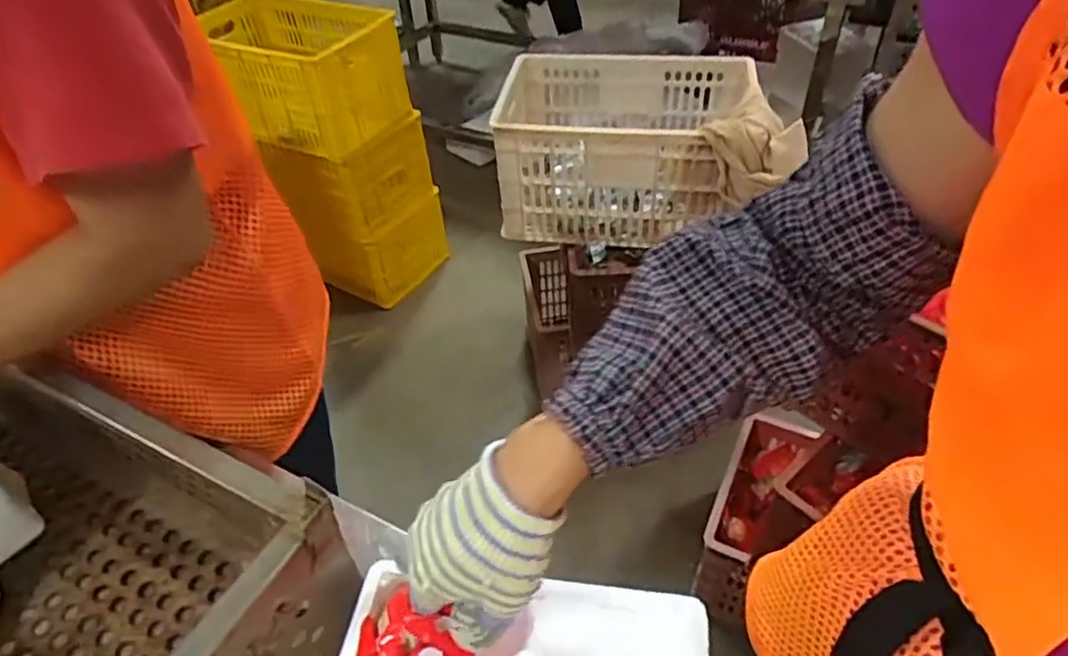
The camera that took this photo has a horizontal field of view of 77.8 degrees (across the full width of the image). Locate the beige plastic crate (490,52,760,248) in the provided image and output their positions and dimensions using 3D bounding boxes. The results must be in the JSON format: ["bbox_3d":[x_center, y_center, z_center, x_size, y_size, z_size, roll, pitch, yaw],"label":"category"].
[{"bbox_3d":[0.177,-0.353,1.327,0.474,0.268,0.350,3,44,7],"label":"beige plastic crate"}]

